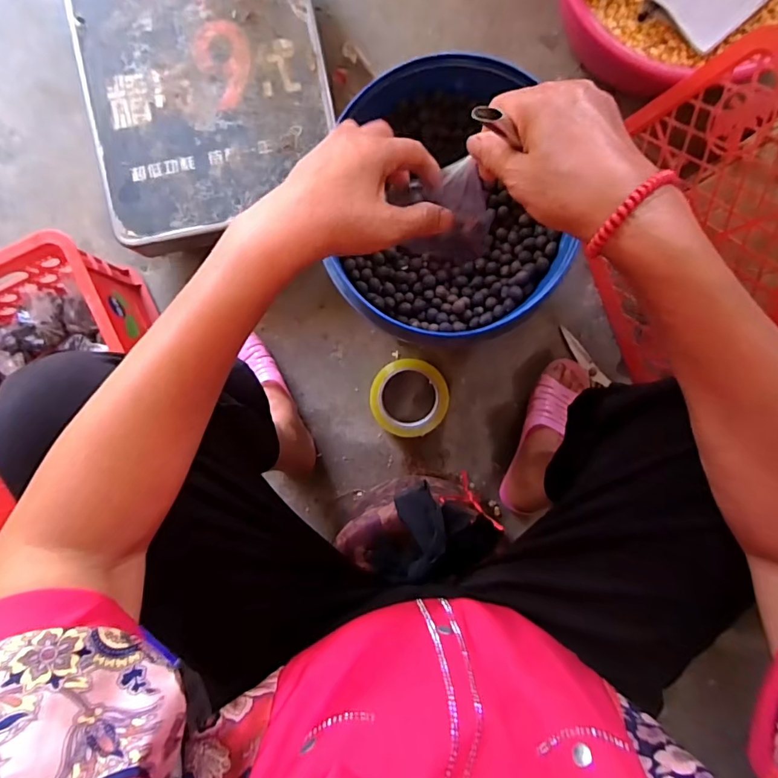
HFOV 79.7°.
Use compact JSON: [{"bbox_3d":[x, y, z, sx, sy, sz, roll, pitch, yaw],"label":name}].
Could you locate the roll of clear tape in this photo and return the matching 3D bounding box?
[{"bbox_3d":[0.029,0.012,0.677,0.108,0.059,0.107,0,92,1],"label":"roll of clear tape"}]

